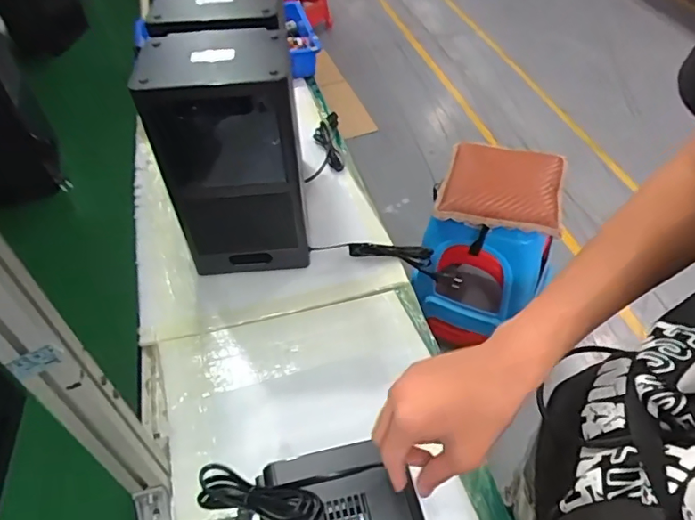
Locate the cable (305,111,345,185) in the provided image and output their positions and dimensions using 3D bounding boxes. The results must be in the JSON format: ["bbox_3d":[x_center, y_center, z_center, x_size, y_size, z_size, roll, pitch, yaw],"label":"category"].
[{"bbox_3d":[-0.040,-0.236,1.107,0.065,0.027,0.237,2,47,2],"label":"cable"}]

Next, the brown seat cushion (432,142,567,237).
[{"bbox_3d":[0.380,-0.193,1.309,0.284,0.058,0.274,10,49,14],"label":"brown seat cushion"}]

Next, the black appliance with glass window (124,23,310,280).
[{"bbox_3d":[-0.171,-0.141,0.806,0.185,0.351,0.129,-8,47,-3],"label":"black appliance with glass window"}]

